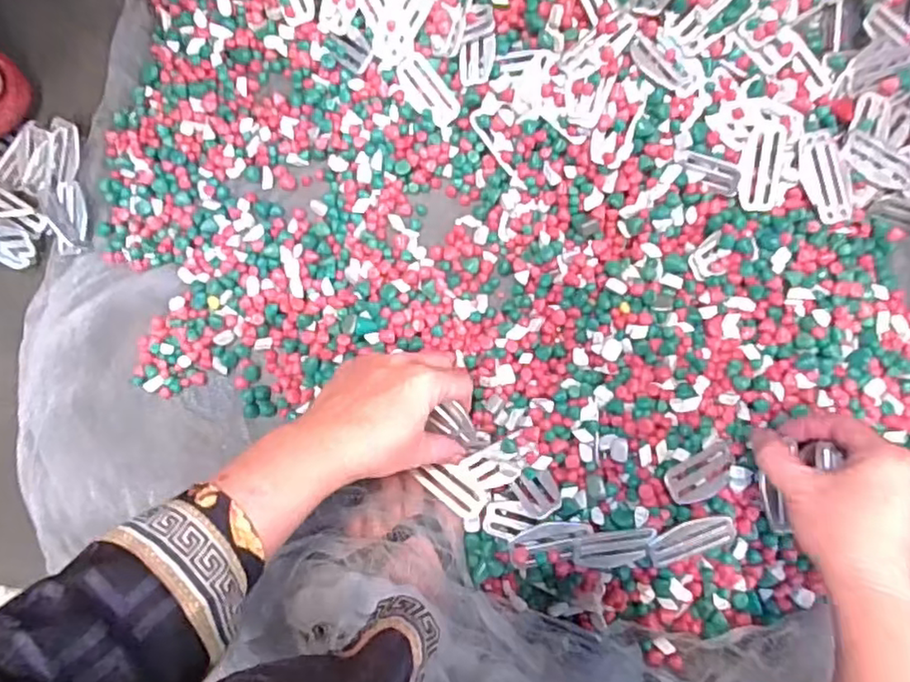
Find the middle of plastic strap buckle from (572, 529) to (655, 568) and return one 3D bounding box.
[{"bbox_3d":[0.110,0.143,0.431,0.056,0.004,0.028,-8,103,-1],"label":"middle of plastic strap buckle"}]

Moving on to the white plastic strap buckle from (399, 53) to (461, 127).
[{"bbox_3d":[-0.020,-0.196,0.486,0.024,0.006,0.061,-39,83,2],"label":"white plastic strap buckle"}]

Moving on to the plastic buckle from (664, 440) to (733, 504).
[{"bbox_3d":[0.170,0.091,0.434,0.056,0.008,0.027,-30,83,-17],"label":"plastic buckle"}]

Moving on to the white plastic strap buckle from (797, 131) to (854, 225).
[{"bbox_3d":[0.262,-0.116,0.445,0.029,0.007,0.066,-16,88,8],"label":"white plastic strap buckle"}]

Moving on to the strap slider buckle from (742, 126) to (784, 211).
[{"bbox_3d":[0.221,-0.123,0.451,0.026,0.005,0.058,0,110,6],"label":"strap slider buckle"}]

